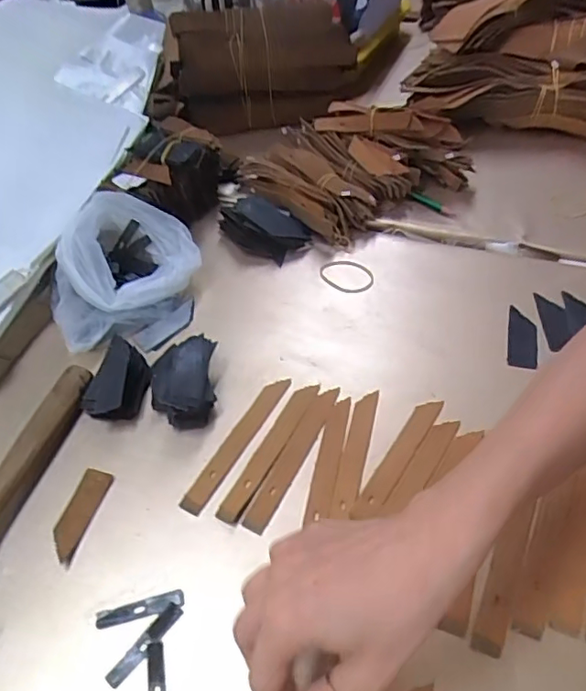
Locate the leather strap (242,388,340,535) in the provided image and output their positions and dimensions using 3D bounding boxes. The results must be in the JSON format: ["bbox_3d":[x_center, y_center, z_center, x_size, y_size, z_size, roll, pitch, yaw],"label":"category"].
[{"bbox_3d":[0.001,0.080,0.419,0.018,0.004,0.126,24,56,16],"label":"leather strap"}]

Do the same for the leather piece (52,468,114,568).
[{"bbox_3d":[-0.149,0.117,0.398,0.022,0.004,0.065,13,51,10],"label":"leather piece"}]

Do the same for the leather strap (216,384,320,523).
[{"bbox_3d":[-0.017,0.073,0.422,0.016,0.004,0.124,21,53,22],"label":"leather strap"}]

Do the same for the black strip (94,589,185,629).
[{"bbox_3d":[-0.094,0.161,0.352,0.053,0.004,0.010,-12,47,-7],"label":"black strip"}]

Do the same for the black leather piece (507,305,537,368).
[{"bbox_3d":[0.190,-0.007,0.474,0.022,0.004,0.065,9,50,14],"label":"black leather piece"}]

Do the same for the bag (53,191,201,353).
[{"bbox_3d":[-0.150,-0.065,0.509,0.116,0.069,0.141,2,49,8],"label":"bag"}]

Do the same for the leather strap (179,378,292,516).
[{"bbox_3d":[-0.041,0.071,0.430,0.020,0.004,0.125,23,56,20],"label":"leather strap"}]

